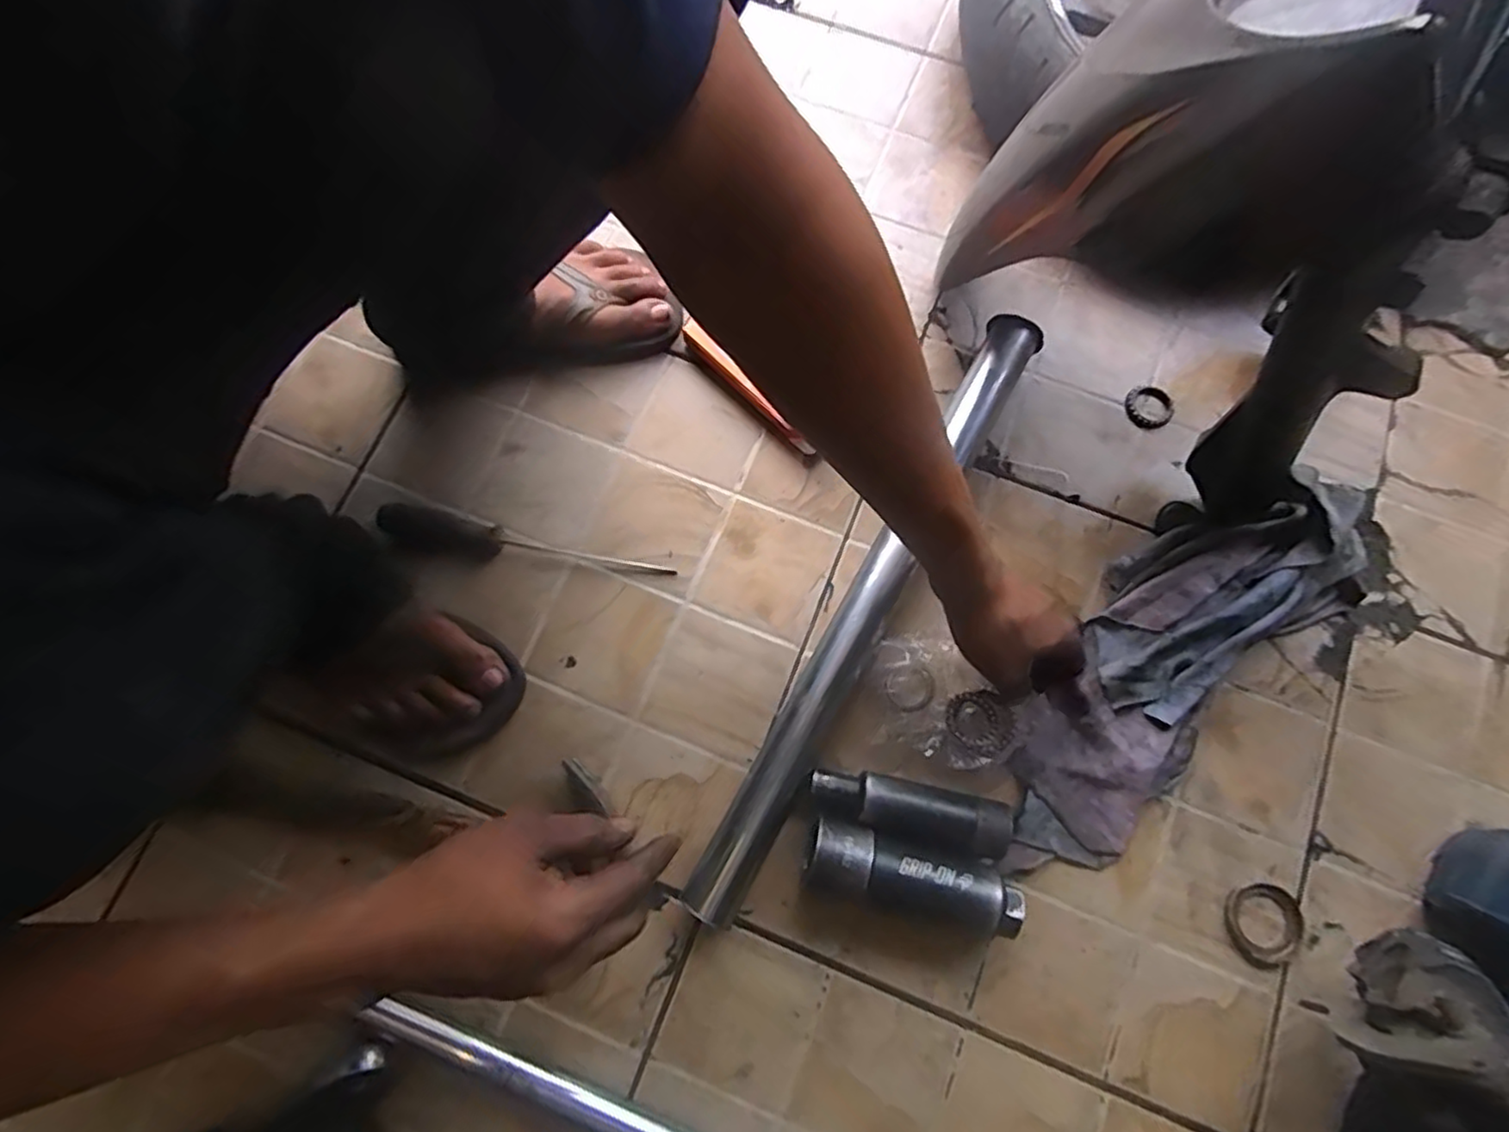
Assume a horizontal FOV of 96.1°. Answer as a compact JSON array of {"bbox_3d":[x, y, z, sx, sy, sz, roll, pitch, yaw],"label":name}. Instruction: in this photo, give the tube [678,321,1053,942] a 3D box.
[{"bbox_3d":[0.093,0.022,0.528,0.041,0.043,0.514,29,78,7],"label":"tube"}]

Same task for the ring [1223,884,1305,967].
[{"bbox_3d":[0.368,0.258,0.489,0.056,0.004,0.054,0,76,0],"label":"ring"}]

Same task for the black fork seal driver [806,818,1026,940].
[{"bbox_3d":[0.110,0.219,0.476,0.146,0.045,0.044,17,76,4],"label":"black fork seal driver"}]

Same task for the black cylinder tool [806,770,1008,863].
[{"bbox_3d":[0.111,0.176,0.490,0.139,0.031,0.037,14,76,4],"label":"black cylinder tool"}]

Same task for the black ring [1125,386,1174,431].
[{"bbox_3d":[0.340,-0.136,0.585,0.042,0.005,0.039,0,76,0],"label":"black ring"}]

